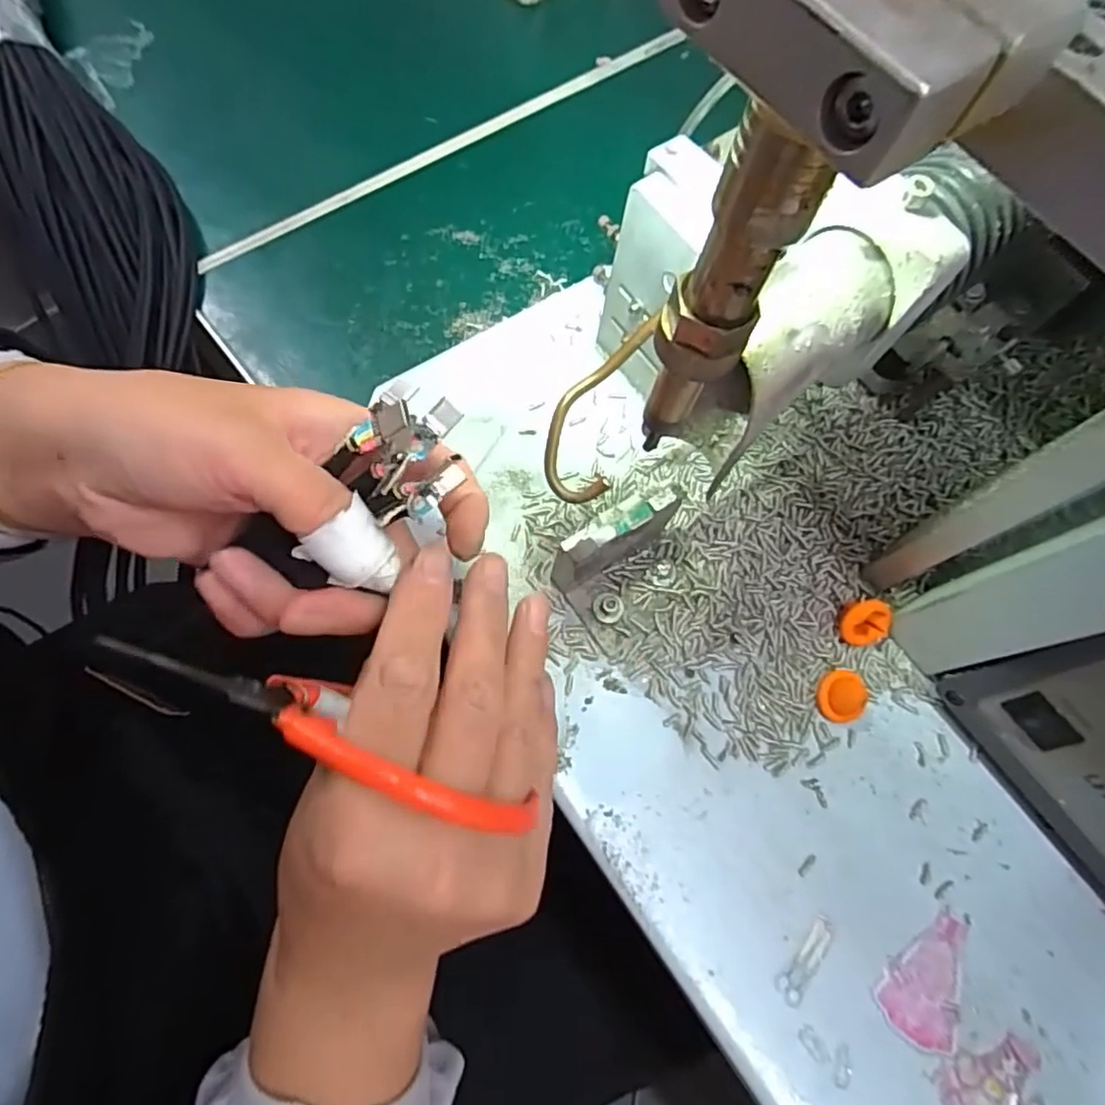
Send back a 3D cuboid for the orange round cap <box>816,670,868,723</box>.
[{"bbox_3d":[0.112,0.055,0.248,0.016,0.010,0.020,3,74,0],"label":"orange round cap"}]

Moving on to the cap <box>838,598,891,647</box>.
[{"bbox_3d":[0.125,0.028,0.257,0.019,0.006,0.021,-4,116,2],"label":"cap"}]

